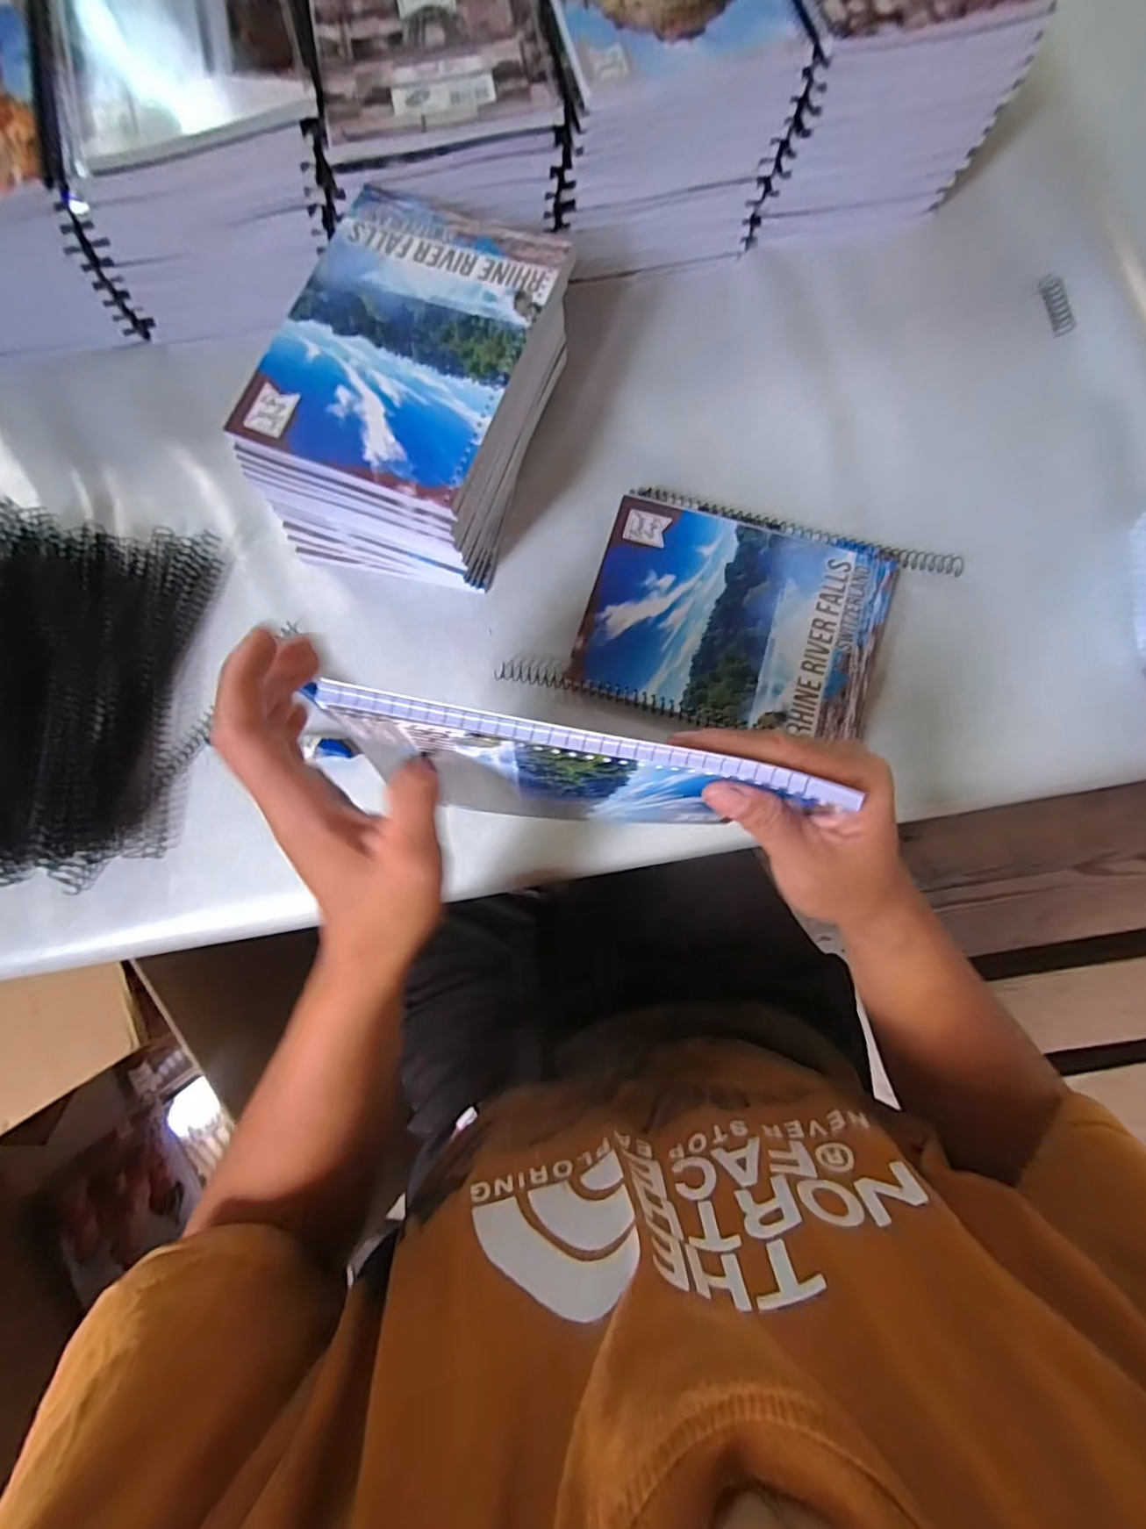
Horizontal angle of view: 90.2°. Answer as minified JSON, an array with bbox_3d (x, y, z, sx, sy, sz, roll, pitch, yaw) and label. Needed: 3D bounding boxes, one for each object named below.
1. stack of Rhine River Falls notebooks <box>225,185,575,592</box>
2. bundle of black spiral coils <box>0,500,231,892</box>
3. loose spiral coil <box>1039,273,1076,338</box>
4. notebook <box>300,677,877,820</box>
[{"bbox_3d":[-0.104,-0.243,0.389,0.144,0.097,0.206,20,81,4],"label":"stack of Rhine River Falls notebooks"},{"bbox_3d":[-0.400,-0.051,0.390,0.261,0.038,0.257,3,81,2],"label":"bundle of black spiral coils"},{"bbox_3d":[0.374,-0.356,0.442,0.017,0.007,0.055,-5,80,0],"label":"loose spiral coil"},{"bbox_3d":[0.003,0.011,0.265,0.188,0.143,0.024,9,80,3],"label":"notebook"}]

